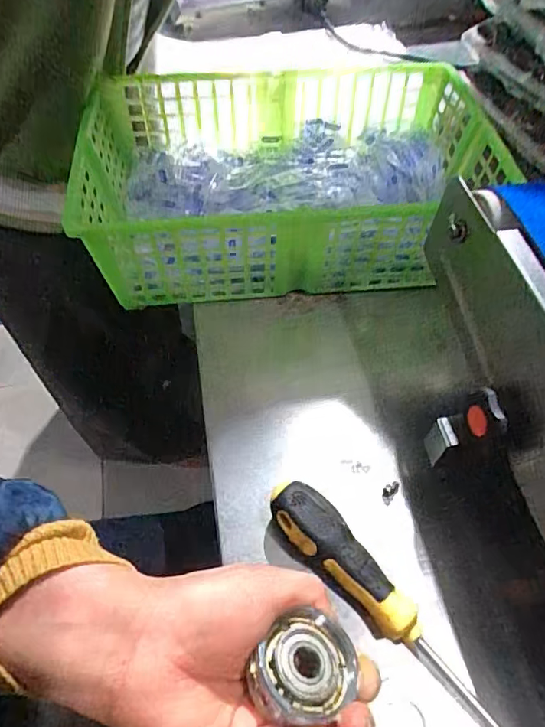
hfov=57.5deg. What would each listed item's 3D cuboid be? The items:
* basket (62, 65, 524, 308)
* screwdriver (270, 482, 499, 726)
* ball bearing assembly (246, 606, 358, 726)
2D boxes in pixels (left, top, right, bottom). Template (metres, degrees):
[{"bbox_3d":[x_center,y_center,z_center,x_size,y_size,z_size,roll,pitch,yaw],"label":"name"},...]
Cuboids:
[{"bbox_3d":[0.011,-0.174,0.462,0.340,0.101,0.244,-2,57,-2],"label":"basket"},{"bbox_3d":[0.084,0.163,0.270,0.030,0.029,0.244,-35,64,-21],"label":"screwdriver"},{"bbox_3d":[0.014,0.135,0.222,0.048,0.016,0.039,-17,59,-12],"label":"ball bearing assembly"}]

